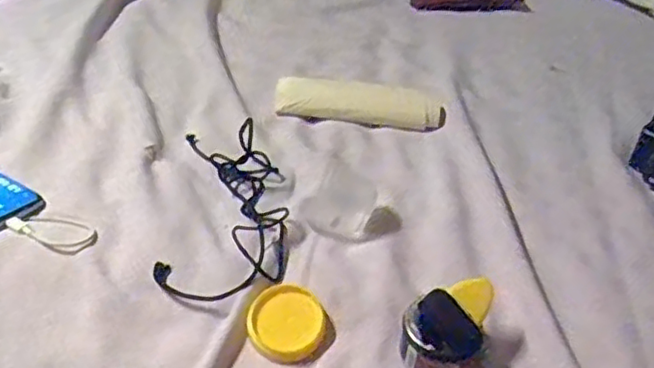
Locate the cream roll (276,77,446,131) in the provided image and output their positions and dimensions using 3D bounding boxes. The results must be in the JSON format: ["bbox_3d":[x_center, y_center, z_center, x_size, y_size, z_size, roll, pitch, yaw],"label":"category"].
[{"bbox_3d":[0.036,-0.087,0.711,0.182,0.023,0.043,9,37,4],"label":"cream roll"}]

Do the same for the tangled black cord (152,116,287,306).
[{"bbox_3d":[-0.084,0.010,0.555,0.099,0.032,0.209,3,37,-4],"label":"tangled black cord"}]

